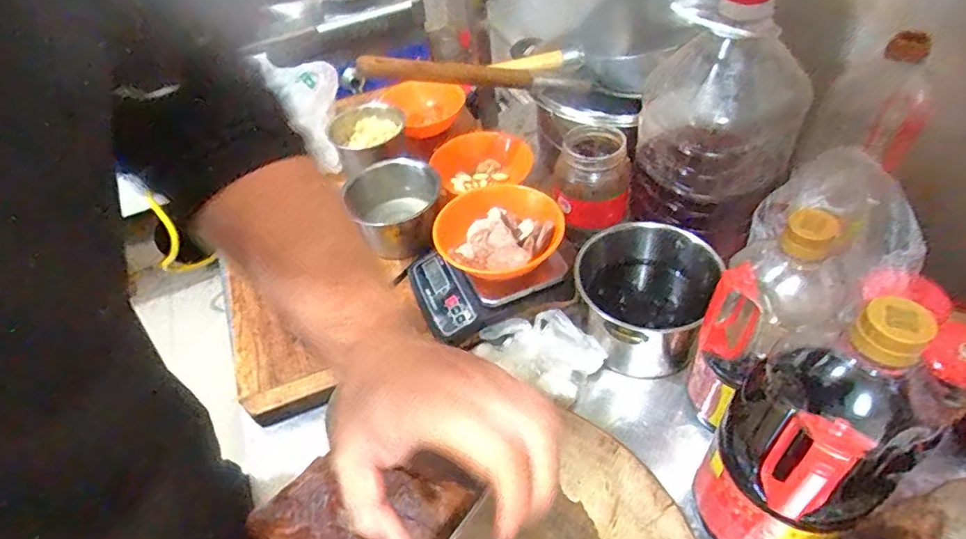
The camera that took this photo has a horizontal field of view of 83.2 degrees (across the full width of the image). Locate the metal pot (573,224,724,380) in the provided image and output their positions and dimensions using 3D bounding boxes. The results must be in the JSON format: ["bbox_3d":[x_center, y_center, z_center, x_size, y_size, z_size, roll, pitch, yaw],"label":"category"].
[{"bbox_3d":[0.179,0.032,0.618,0.135,0.107,0.148,-3,47,4],"label":"metal pot"}]

